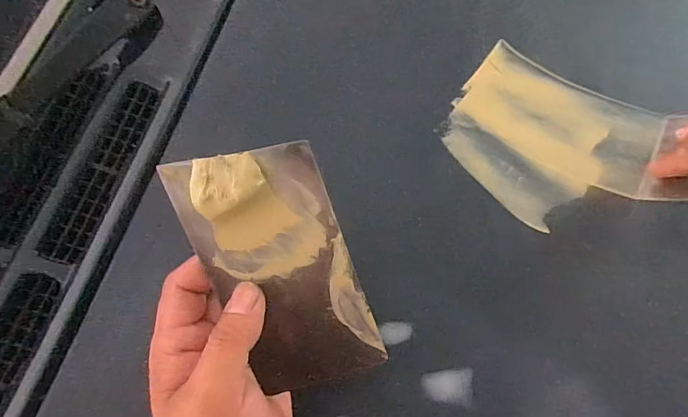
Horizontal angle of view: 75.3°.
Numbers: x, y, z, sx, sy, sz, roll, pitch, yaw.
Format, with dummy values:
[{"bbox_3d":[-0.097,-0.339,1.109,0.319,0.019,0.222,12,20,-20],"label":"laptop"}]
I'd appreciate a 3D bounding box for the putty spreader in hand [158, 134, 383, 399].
[{"bbox_3d":[-0.032,0.033,0.231,0.072,0.012,0.133,-19,105,5],"label":"putty spreader in hand"}]

